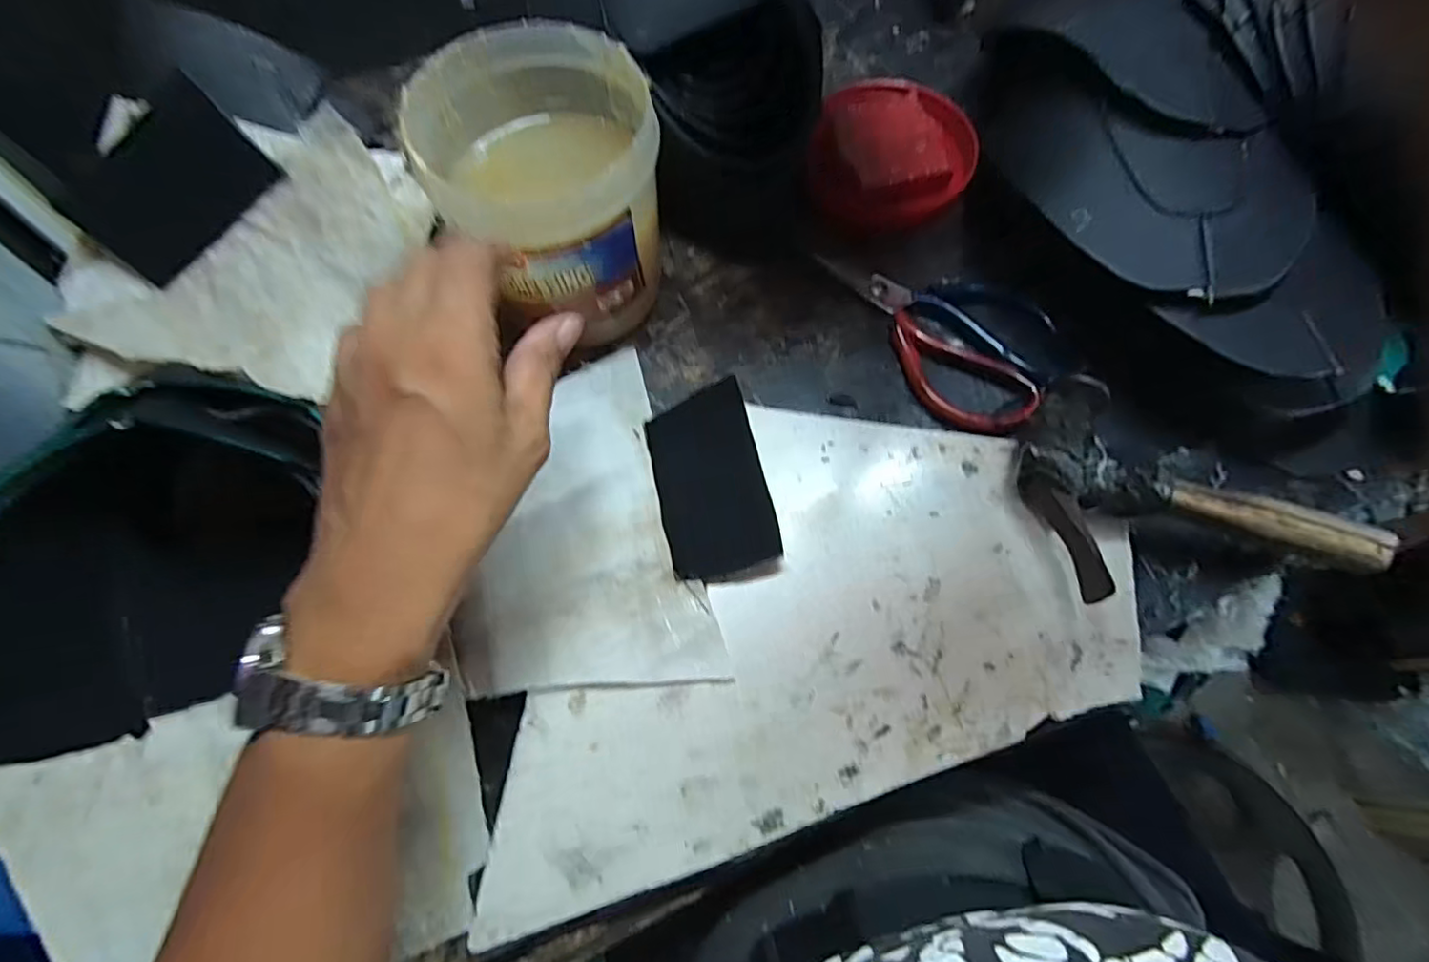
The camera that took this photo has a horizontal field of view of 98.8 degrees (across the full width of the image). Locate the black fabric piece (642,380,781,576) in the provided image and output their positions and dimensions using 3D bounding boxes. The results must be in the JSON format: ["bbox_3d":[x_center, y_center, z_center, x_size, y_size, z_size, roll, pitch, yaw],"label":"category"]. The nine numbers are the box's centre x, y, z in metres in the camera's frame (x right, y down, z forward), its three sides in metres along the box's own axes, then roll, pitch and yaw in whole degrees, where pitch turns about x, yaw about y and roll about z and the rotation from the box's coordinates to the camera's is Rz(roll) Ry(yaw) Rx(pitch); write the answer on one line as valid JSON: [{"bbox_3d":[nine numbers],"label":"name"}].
[{"bbox_3d":[-0.003,-0.002,0.339,0.060,0.007,0.109,-19,62,11],"label":"black fabric piece"}]

